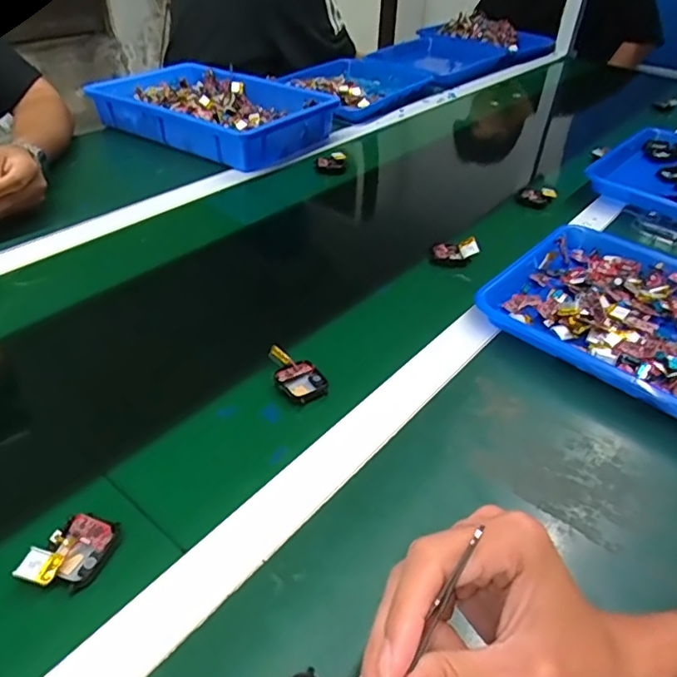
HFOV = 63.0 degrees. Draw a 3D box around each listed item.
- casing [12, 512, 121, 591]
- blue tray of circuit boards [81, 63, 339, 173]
[{"bbox_3d":[-0.169,0.134,0.348,0.042,0.009,0.050,26,42,0],"label":"casing"},{"bbox_3d":[-0.217,-0.390,0.953,0.366,0.072,0.243,21,45,25],"label":"blue tray of circuit boards"}]

